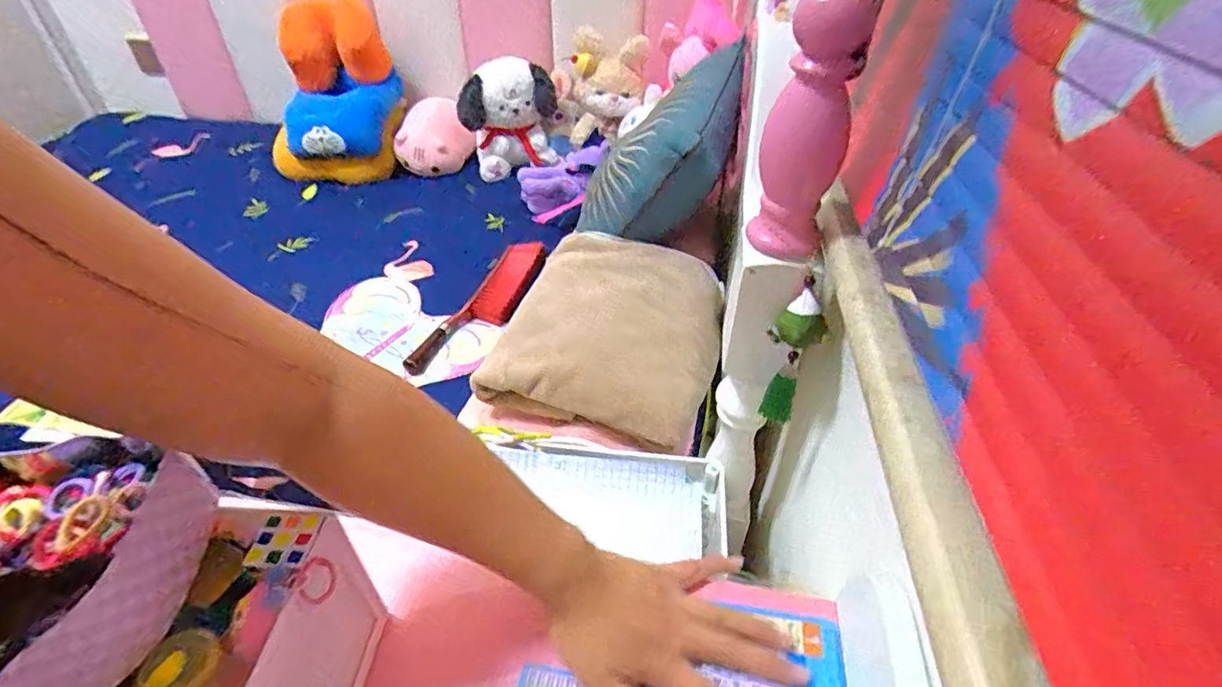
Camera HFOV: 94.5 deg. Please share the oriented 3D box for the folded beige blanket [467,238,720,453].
[{"bbox_3d":[0.002,-0.041,0.891,0.323,0.067,0.430,11,42,12],"label":"folded beige blanket"}]

